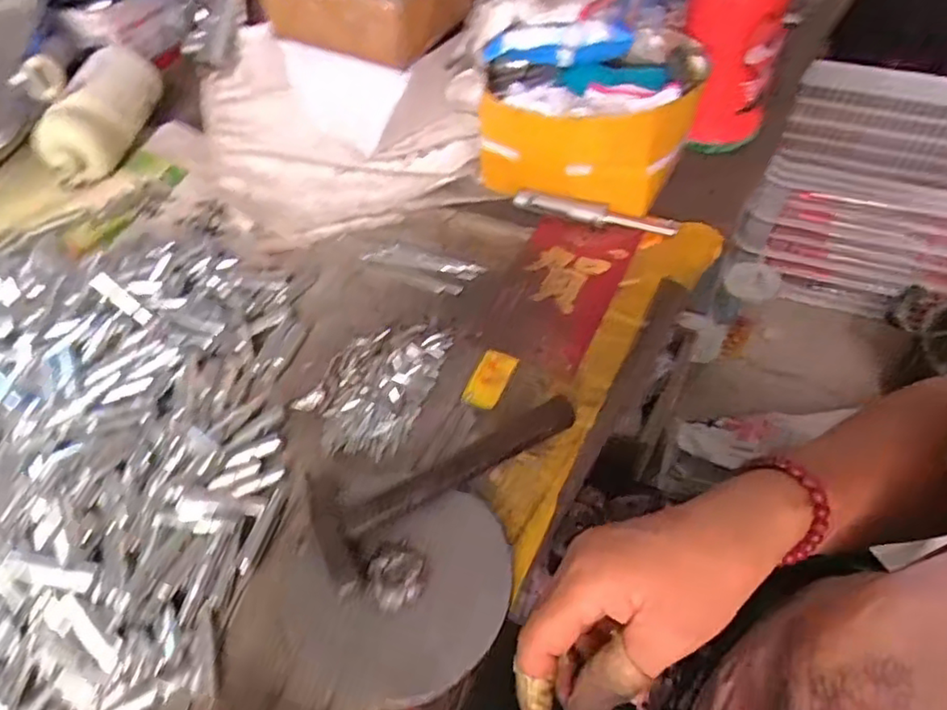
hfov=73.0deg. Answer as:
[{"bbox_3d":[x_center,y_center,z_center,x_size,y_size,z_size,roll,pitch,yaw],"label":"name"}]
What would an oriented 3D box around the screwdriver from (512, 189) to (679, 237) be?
[{"bbox_3d":[0.099,-0.119,0.541,0.138,0.014,0.016,17,55,18],"label":"screwdriver"}]

